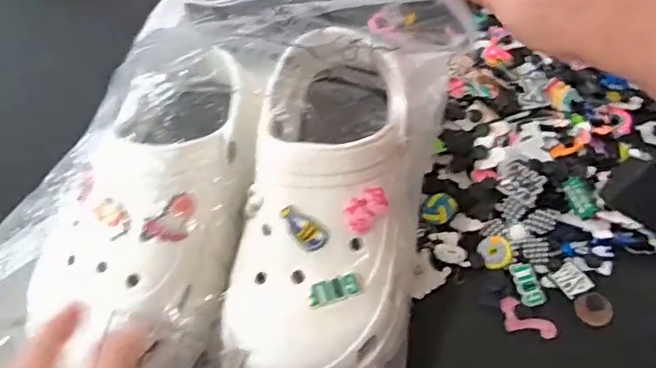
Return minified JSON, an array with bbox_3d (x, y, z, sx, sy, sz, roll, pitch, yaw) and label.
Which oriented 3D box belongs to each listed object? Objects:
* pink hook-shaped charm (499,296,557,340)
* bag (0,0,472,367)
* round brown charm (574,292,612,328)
[{"bbox_3d":[0.133,0.093,0.382,0.039,0.008,0.020,33,60,22],"label":"pink hook-shaped charm"},{"bbox_3d":[-0.055,-0.013,0.363,0.241,0.149,0.306,10,54,8],"label":"bag"},{"bbox_3d":[0.181,0.085,0.387,0.025,0.007,0.023,0,54,0],"label":"round brown charm"}]

